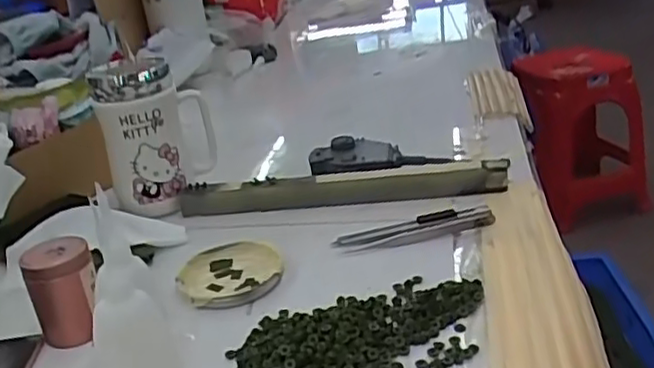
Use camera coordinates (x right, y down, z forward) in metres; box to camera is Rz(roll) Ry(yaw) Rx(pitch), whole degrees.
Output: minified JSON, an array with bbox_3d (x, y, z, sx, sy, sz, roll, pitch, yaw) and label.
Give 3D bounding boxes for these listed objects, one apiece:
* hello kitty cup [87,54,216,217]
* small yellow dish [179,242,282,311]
[{"bbox_3d":[-0.161,-0.047,0.642,0.098,0.140,0.062,-17,26,-22],"label":"hello kitty cup"},{"bbox_3d":[-0.075,0.067,0.522,0.077,0.010,0.088,-16,25,-19],"label":"small yellow dish"}]

